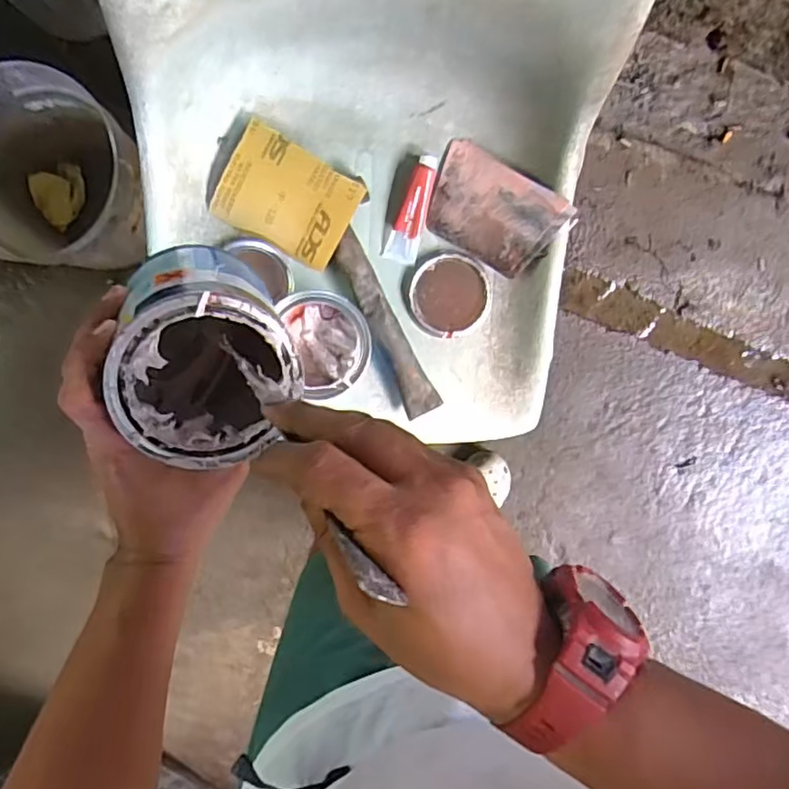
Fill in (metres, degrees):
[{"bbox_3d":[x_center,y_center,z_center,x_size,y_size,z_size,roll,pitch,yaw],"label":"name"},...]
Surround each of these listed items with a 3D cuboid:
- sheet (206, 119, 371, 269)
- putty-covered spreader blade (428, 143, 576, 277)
[{"bbox_3d":[-0.116,-0.211,0.659,0.138,0.010,0.108,29,116,-9],"label":"sheet"},{"bbox_3d":[0.108,-0.205,0.688,0.149,0.012,0.103,37,113,11],"label":"putty-covered spreader blade"}]

